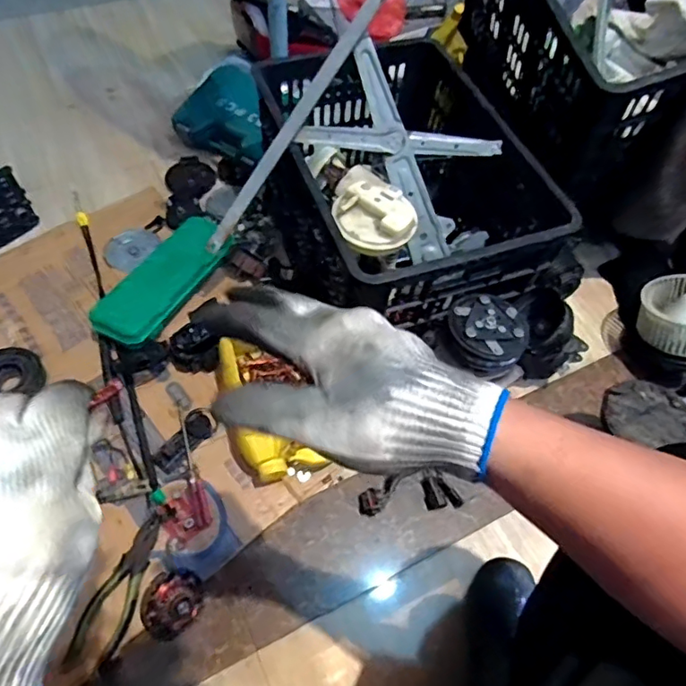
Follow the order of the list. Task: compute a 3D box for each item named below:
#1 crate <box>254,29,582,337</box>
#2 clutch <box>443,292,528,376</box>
[{"bbox_3d":[0.090,-0.250,0.905,0.357,0.258,0.501,-19,62,-15],"label":"crate"},{"bbox_3d":[0.197,-0.011,0.764,0.104,0.064,0.099,2,58,-3],"label":"clutch"}]

